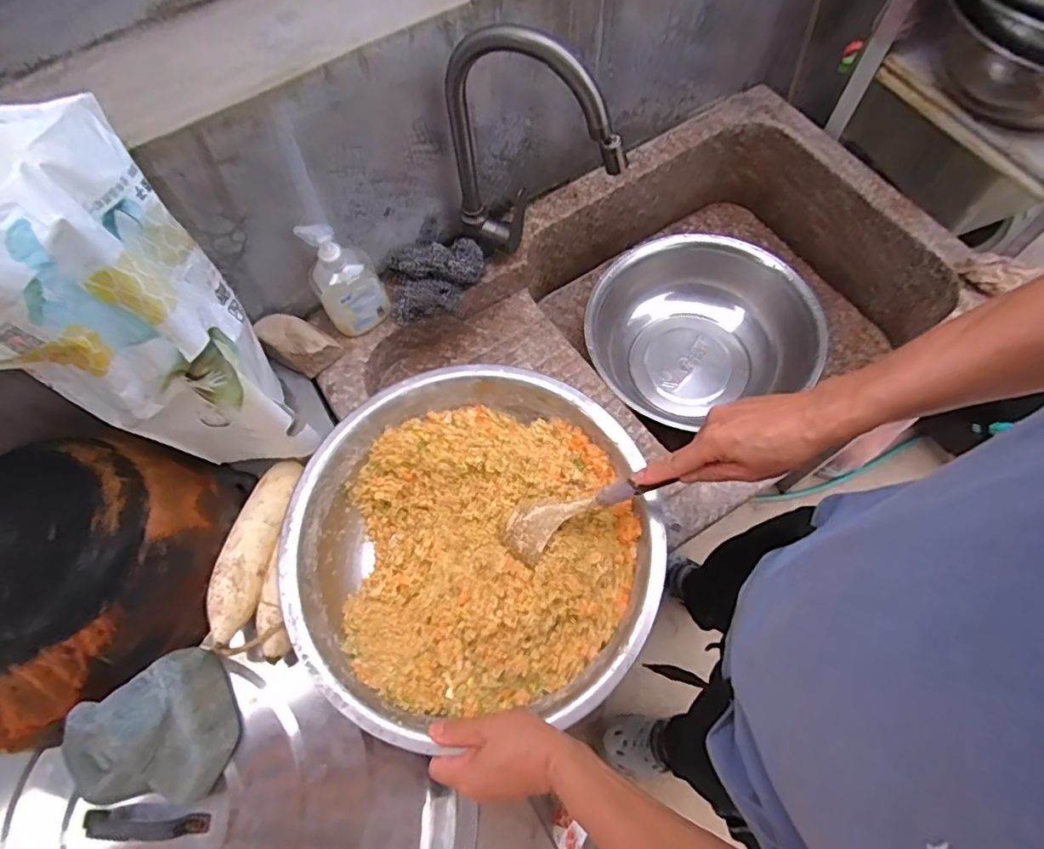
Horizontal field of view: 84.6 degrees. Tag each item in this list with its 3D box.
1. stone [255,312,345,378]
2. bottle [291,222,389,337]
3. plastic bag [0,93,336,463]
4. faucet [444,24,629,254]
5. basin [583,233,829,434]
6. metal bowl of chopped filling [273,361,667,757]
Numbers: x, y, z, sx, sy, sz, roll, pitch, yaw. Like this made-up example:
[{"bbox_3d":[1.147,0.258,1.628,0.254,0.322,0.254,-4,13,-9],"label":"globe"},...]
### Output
[{"bbox_3d":[-0.303,-0.114,0.776,0.101,0.053,0.064,27,70,13],"label":"stone"},{"bbox_3d":[-0.231,-0.191,0.750,0.083,0.159,0.062,-25,68,-9],"label":"bottle"},{"bbox_3d":[-0.361,-0.093,0.532,0.163,0.353,0.187,-20,67,-7],"label":"plastic bag"},{"bbox_3d":[0.012,-0.318,0.676,0.218,0.301,0.043,21,68,10],"label":"faucet"},{"bbox_3d":[0.269,-0.141,0.928,0.345,0.129,0.293,-22,67,-8],"label":"basin"},{"bbox_3d":[-0.055,0.122,0.618,0.362,0.098,0.351,-1,66,1],"label":"metal bowl of chopped filling"}]

